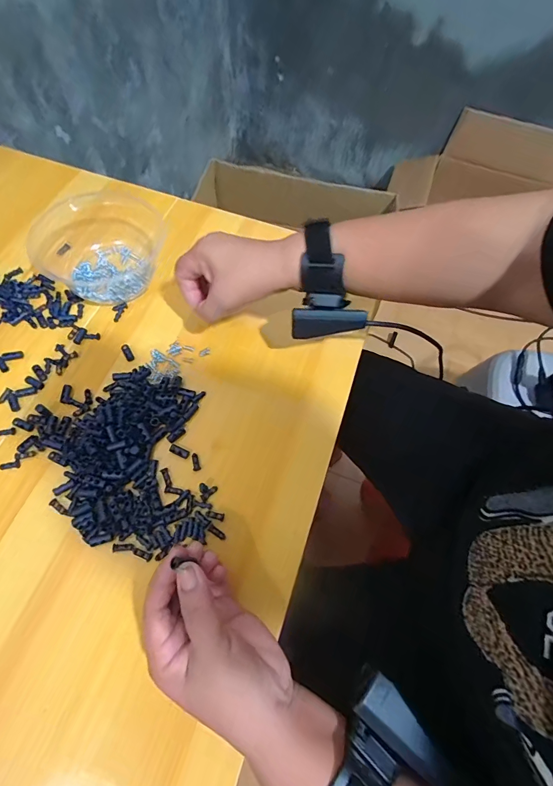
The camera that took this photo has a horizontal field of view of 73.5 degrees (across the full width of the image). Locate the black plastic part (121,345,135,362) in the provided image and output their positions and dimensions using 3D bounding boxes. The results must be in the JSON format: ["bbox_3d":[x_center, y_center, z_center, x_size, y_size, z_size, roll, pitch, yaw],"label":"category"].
[{"bbox_3d":[-0.158,-0.043,0.394,0.009,0.004,0.022,-30,70,-17],"label":"black plastic part"}]

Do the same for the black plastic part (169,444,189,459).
[{"bbox_3d":[-0.092,0.055,0.349,0.019,0.004,0.007,23,65,7],"label":"black plastic part"}]

